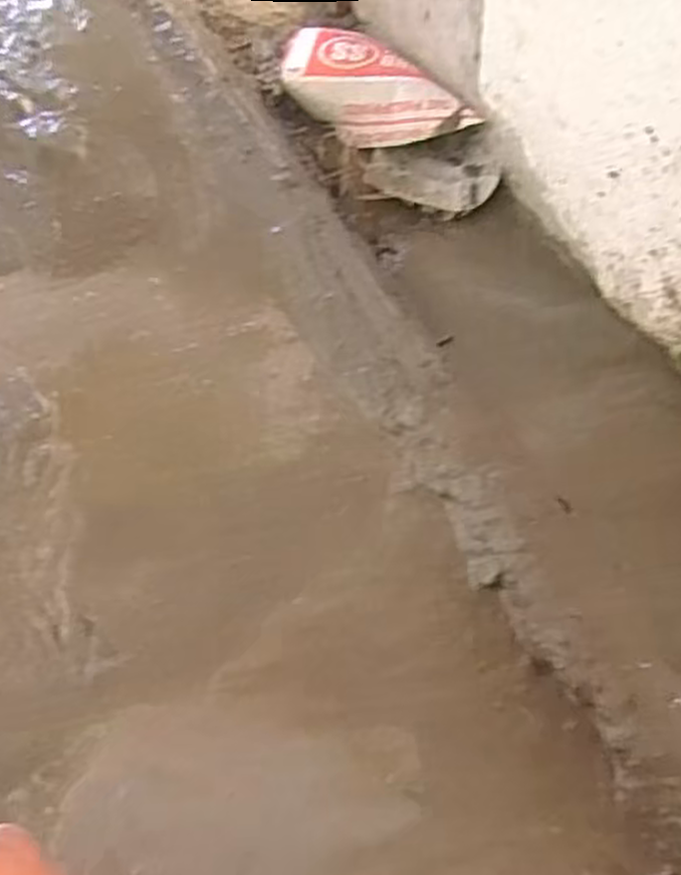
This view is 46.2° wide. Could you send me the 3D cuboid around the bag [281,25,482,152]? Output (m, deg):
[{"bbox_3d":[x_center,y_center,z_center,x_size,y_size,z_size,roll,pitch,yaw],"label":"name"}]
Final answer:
[{"bbox_3d":[0.037,-0.393,0.903,0.262,0.059,0.121,37,64,19],"label":"bag"}]

